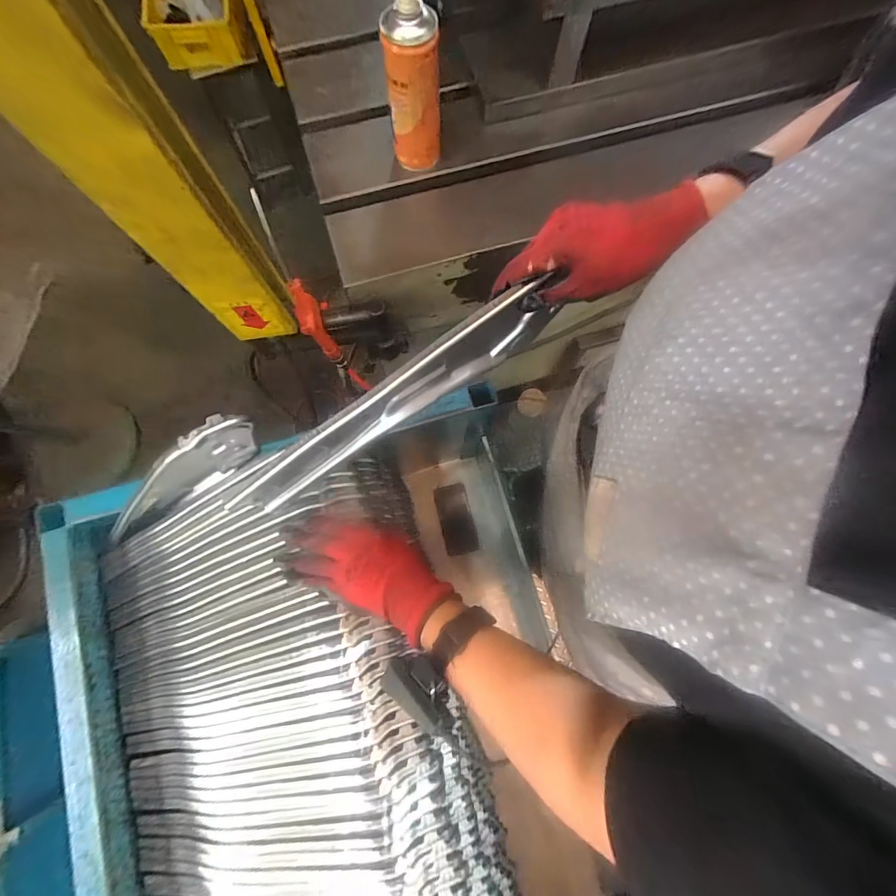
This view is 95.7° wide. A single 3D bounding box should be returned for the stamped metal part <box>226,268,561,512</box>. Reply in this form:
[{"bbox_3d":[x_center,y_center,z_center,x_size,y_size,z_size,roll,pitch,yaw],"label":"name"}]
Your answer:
[{"bbox_3d":[-0.055,-0.042,0.402,0.357,0.105,0.021,-34,79,4],"label":"stamped metal part"}]

